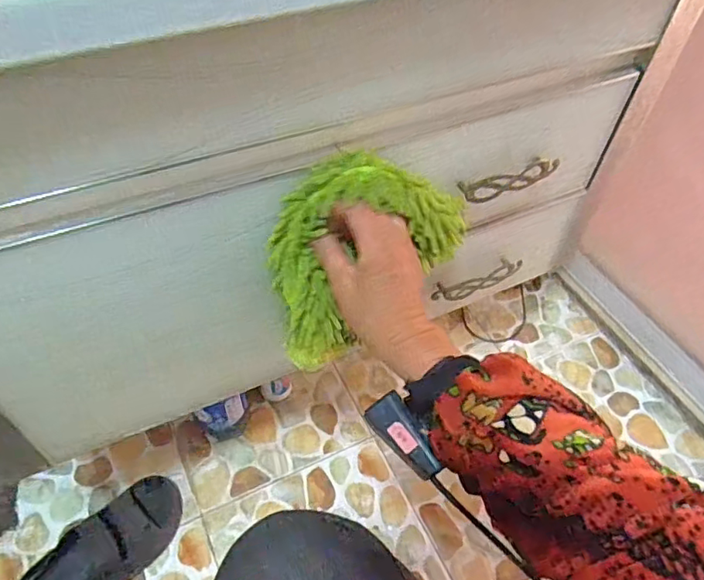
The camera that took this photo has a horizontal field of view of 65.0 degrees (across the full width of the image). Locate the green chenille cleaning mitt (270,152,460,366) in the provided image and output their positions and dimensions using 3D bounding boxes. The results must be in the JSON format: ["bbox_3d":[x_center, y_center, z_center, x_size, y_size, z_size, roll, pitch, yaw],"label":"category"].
[{"bbox_3d":[0.018,-0.037,0.494,0.179,0.165,0.078,-22,56,-19],"label":"green chenille cleaning mitt"}]

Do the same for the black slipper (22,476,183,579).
[{"bbox_3d":[-0.354,0.374,0.777,0.253,0.058,0.091,-36,62,-27],"label":"black slipper"}]

